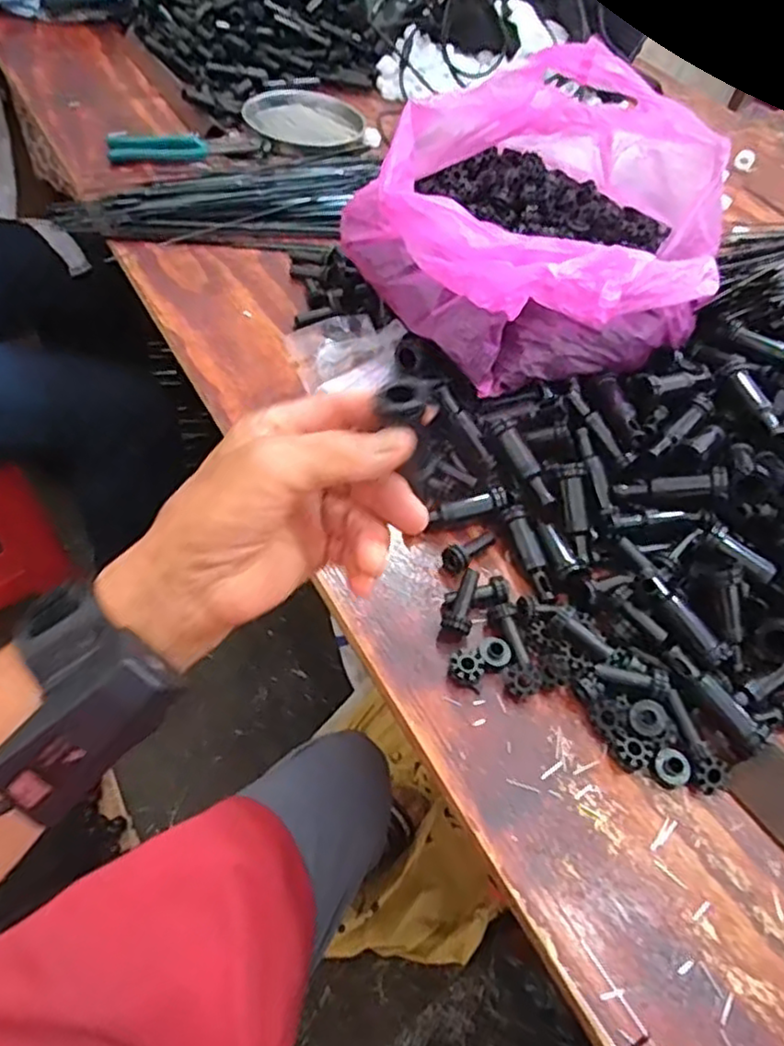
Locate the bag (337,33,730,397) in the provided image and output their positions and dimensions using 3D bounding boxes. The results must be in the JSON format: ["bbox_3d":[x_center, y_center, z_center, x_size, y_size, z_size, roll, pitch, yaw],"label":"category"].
[{"bbox_3d":[0.122,-0.223,0.498,0.247,0.116,0.217,-26,61,-25],"label":"bag"}]

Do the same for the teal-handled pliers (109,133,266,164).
[{"bbox_3d":[-0.212,-0.388,0.699,0.149,0.014,0.052,-11,56,-16],"label":"teal-handled pliers"}]

